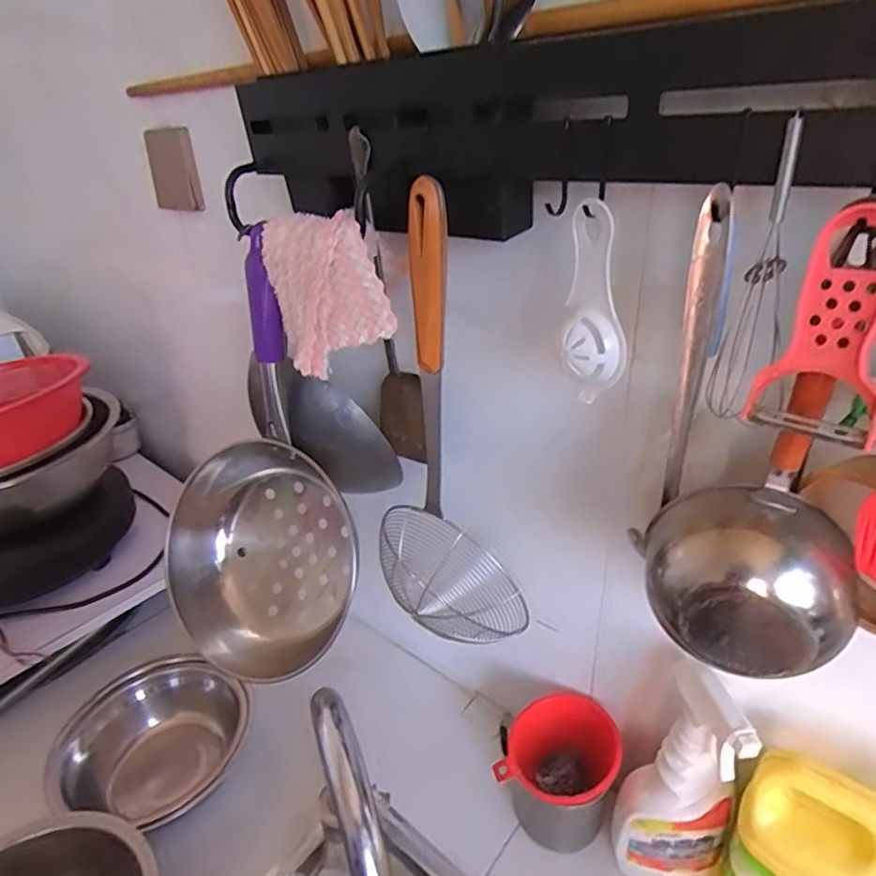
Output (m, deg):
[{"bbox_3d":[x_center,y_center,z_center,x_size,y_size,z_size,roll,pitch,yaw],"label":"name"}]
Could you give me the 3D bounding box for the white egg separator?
[{"bbox_3d":[0.094,-0.078,0.344,0.036,0.116,0.032,4,30,13],"label":"white egg separator"}]

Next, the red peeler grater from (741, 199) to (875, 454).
[{"bbox_3d":[0.175,-0.048,0.252,0.053,0.095,0.030,19,36,34],"label":"red peeler grater"}]

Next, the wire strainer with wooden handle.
[{"bbox_3d":[0.004,0.005,0.470,0.117,0.378,0.083,-8,29,-9],"label":"wire strainer with wooden handle"}]

